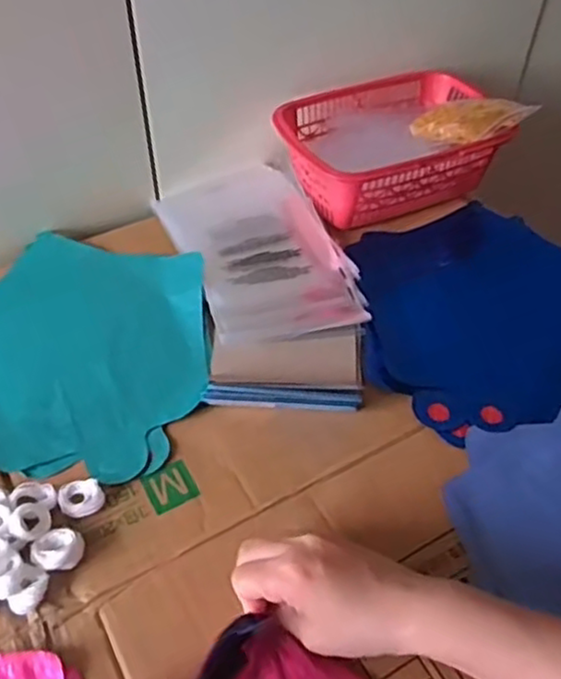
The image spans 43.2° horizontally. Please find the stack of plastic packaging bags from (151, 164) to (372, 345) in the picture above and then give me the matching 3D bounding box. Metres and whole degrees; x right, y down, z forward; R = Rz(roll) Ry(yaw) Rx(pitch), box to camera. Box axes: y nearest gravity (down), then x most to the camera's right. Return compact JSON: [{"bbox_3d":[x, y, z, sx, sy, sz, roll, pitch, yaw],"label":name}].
[{"bbox_3d":[-0.019,-0.084,0.640,0.135,0.024,0.237,-16,51,-15],"label":"stack of plastic packaging bags"}]

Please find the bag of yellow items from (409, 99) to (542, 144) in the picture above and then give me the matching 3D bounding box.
[{"bbox_3d":[0.181,-0.208,0.676,0.113,0.019,0.056,2,46,27],"label":"bag of yellow items"}]

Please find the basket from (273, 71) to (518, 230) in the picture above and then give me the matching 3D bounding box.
[{"bbox_3d":[0.106,-0.192,0.708,0.217,0.071,0.150,-16,51,-15],"label":"basket"}]

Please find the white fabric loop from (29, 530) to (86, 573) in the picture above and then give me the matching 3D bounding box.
[{"bbox_3d":[-0.143,0.136,0.455,0.030,0.018,0.026,3,49,2],"label":"white fabric loop"}]

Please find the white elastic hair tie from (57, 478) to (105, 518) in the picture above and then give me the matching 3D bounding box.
[{"bbox_3d":[-0.136,0.107,0.482,0.028,0.010,0.026,1,49,-1],"label":"white elastic hair tie"}]

